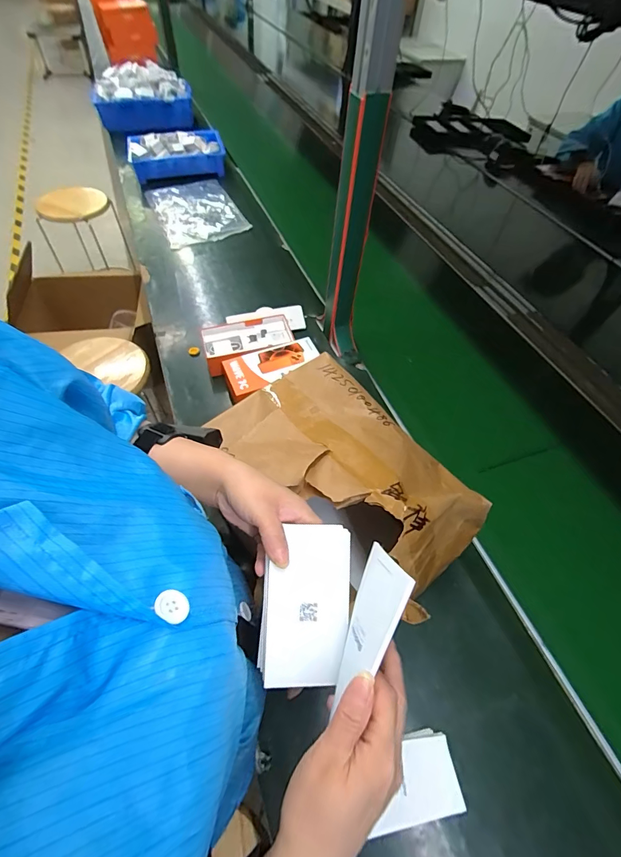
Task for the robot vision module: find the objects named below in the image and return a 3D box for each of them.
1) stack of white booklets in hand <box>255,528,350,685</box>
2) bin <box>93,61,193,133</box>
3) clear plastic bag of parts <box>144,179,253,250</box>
[{"bbox_3d":[-0.004,0.145,0.316,0.070,0.012,0.123,5,79,-6],"label":"stack of white booklets in hand"},{"bbox_3d":[-0.621,-1.229,1.419,0.349,0.136,0.228,-15,56,-15],"label":"bin"},{"bbox_3d":[-0.348,-0.663,1.156,0.232,0.020,0.342,-20,58,-17],"label":"clear plastic bag of parts"}]

